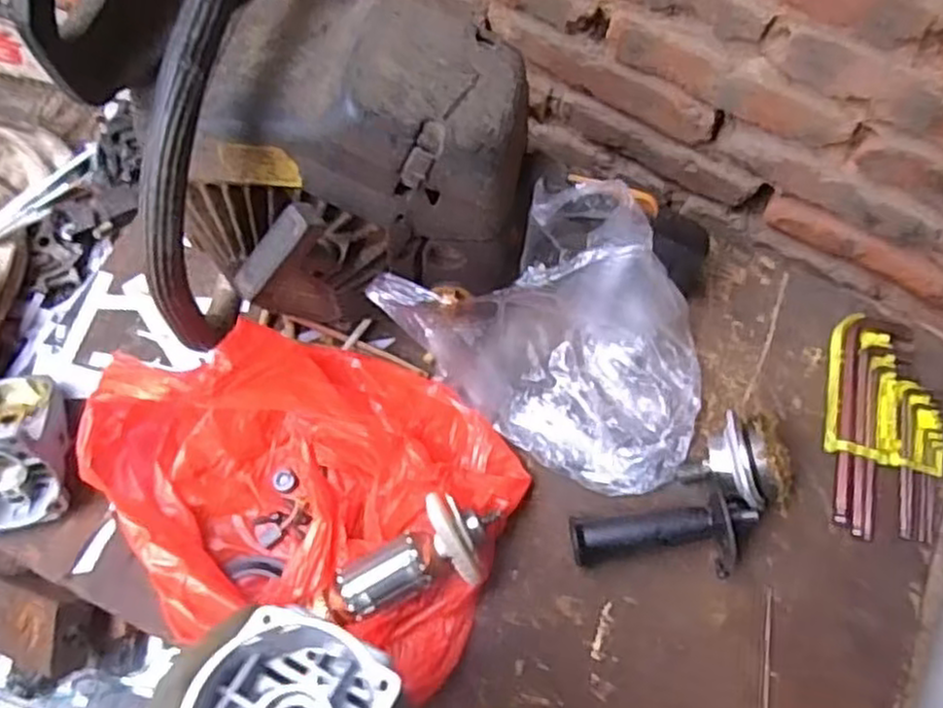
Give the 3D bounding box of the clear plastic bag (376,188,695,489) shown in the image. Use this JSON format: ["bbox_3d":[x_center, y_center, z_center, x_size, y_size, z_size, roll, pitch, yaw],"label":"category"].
[{"bbox_3d":[0.073,-0.022,0.519,0.240,0.127,0.159,38,74,10],"label":"clear plastic bag"}]

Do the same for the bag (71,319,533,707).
[{"bbox_3d":[-0.117,0.091,0.502,0.295,0.074,0.212,11,71,1],"label":"bag"}]

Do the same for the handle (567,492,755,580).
[{"bbox_3d":[0.134,0.125,0.513,0.126,0.058,0.051,1,71,-2],"label":"handle"}]

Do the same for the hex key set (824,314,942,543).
[{"bbox_3d":[0.320,0.053,0.568,0.087,0.012,0.171,9,71,1],"label":"hex key set"}]

